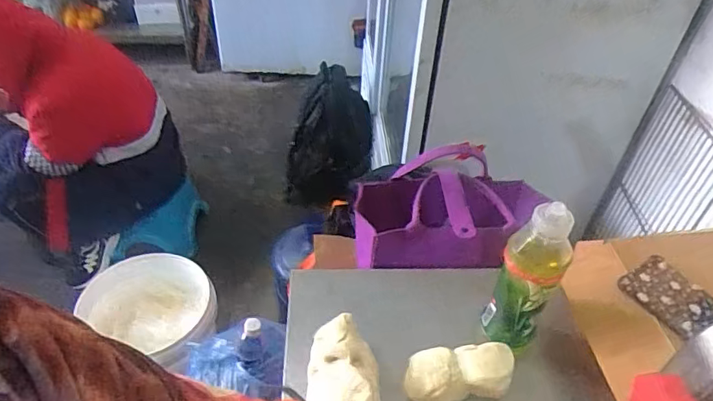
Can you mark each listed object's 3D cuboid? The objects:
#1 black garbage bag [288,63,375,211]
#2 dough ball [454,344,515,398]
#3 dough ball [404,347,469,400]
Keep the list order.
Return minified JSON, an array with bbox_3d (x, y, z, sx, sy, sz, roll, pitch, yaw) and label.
[{"bbox_3d":[-0.105,-0.223,1.931,0.317,0.467,0.237,1,43,-3],"label":"black garbage bag"},{"bbox_3d":[0.154,0.207,0.611,0.073,0.046,0.064,0,43,-4],"label":"dough ball"},{"bbox_3d":[0.090,0.212,0.601,0.065,0.045,0.060,2,43,-2],"label":"dough ball"}]

